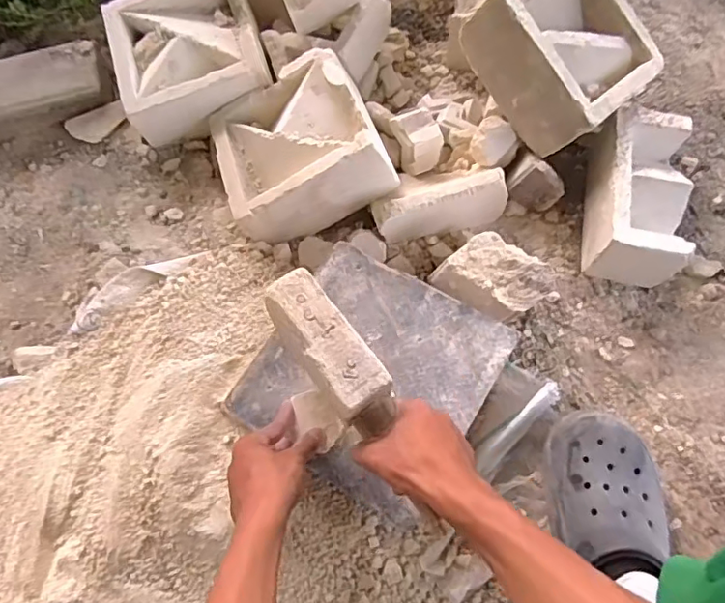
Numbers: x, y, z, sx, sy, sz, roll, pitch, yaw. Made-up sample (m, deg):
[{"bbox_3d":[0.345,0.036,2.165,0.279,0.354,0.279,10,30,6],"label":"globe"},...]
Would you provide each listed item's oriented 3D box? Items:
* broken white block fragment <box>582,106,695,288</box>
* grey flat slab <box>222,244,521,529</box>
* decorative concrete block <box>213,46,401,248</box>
[{"bbox_3d":[0.357,-0.136,0.721,0.110,0.098,0.193,8,70,4],"label":"broken white block fragment"},{"bbox_3d":[0.012,0.078,0.629,0.242,0.012,0.249,31,73,12],"label":"grey flat slab"},{"bbox_3d":[-0.086,-0.205,0.752,0.203,0.105,0.204,-25,61,10],"label":"decorative concrete block"}]

